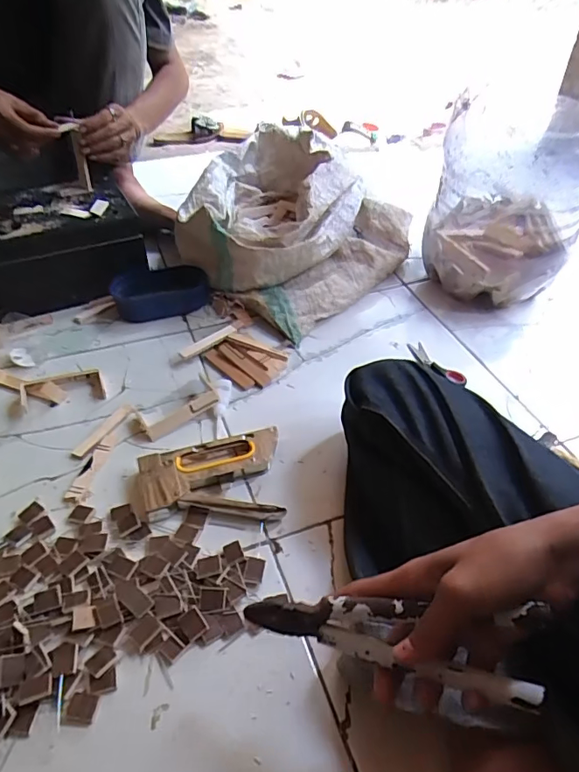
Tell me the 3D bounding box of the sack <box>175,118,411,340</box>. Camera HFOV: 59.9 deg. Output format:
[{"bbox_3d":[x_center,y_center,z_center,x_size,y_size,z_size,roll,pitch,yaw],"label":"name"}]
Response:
[{"bbox_3d":[-0.016,-0.316,0.939,0.422,0.181,0.385,29,50,26],"label":"sack"}]

